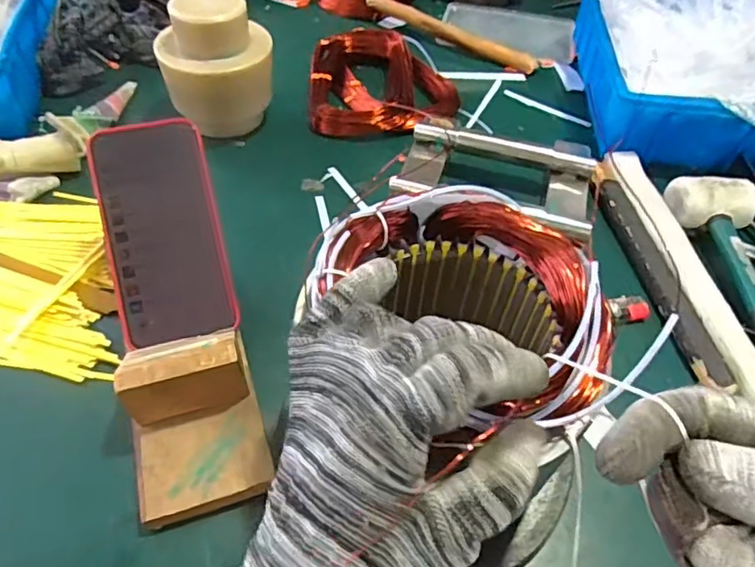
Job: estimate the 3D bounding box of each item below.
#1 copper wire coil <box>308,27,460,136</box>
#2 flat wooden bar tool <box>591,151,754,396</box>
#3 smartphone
[{"bbox_3d":[0.008,-0.238,0.664,0.173,0.041,0.144,2,50,0],"label":"copper wire coil"},{"bbox_3d":[0.262,-0.020,0.509,0.060,0.017,0.279,-5,51,-6],"label":"flat wooden bar tool"},{"bbox_3d":[-0.159,-0.039,0.422,0.081,0.013,0.163,-12,86,-9],"label":"smartphone"}]

